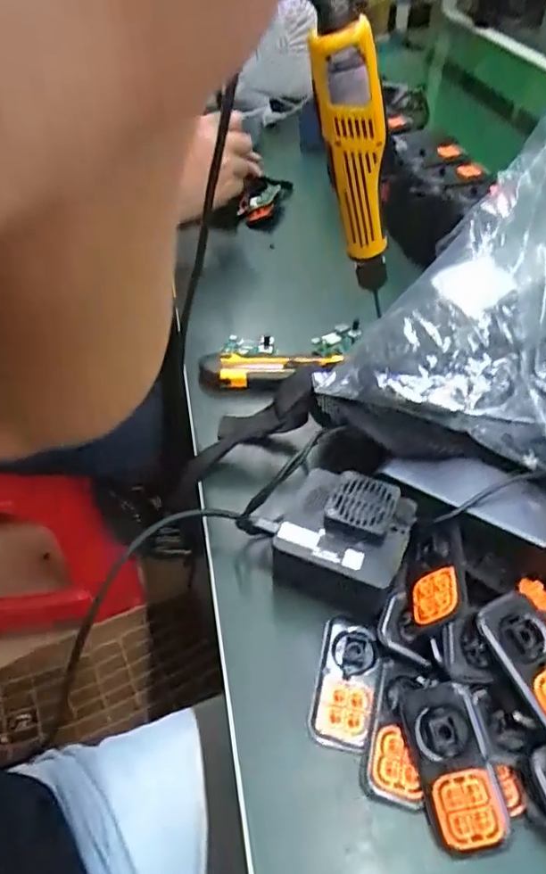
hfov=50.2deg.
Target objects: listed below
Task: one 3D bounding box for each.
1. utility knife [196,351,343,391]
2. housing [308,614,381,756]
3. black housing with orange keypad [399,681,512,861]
[{"bbox_3d":[-0.001,-0.065,0.540,0.129,0.025,0.043,-1,46,-2],"label":"utility knife"},{"bbox_3d":[0.044,0.146,0.348,0.036,0.009,0.072,11,46,10],"label":"housing"},{"bbox_3d":[0.095,0.173,0.305,0.039,0.010,0.076,-20,57,8],"label":"black housing with orange keypad"}]

